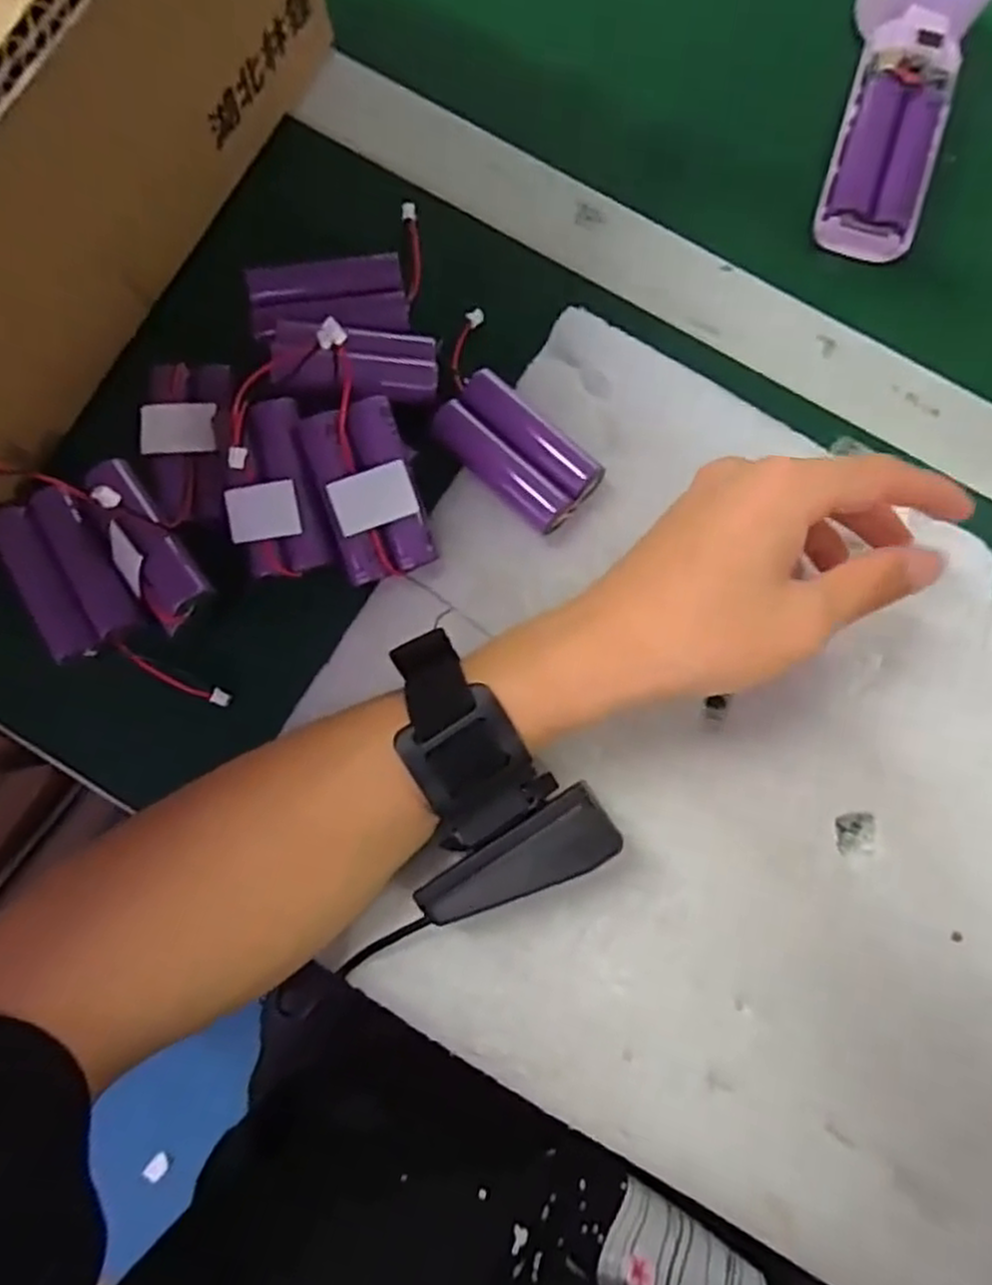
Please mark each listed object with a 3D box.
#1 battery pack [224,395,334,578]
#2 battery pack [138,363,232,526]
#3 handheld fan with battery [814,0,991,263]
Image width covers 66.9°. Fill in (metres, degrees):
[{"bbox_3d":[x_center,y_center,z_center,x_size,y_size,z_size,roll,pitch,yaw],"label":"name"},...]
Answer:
[{"bbox_3d":[-0.089,-0.059,0.294,0.037,0.015,0.066,-9,105,11],"label":"battery pack"},{"bbox_3d":[-0.125,-0.081,0.306,0.036,0.014,0.068,-8,80,-3],"label":"battery pack"},{"bbox_3d":[0.187,-0.256,0.334,0.056,0.057,0.151,15,80,2],"label":"handheld fan with battery"}]

